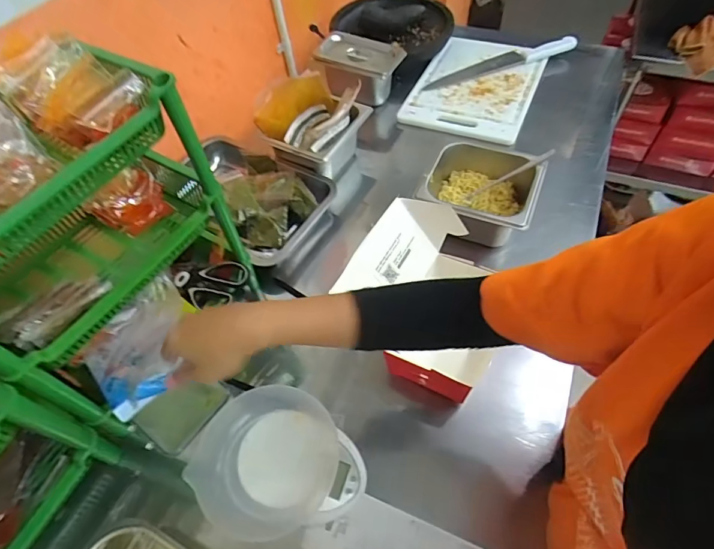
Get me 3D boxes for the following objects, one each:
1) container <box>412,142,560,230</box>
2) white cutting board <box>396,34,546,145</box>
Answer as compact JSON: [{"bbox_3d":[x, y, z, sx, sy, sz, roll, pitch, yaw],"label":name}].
[{"bbox_3d":[0.202,-0.139,0.722,0.176,0.079,0.169,17,58,15],"label":"container"},{"bbox_3d":[0.270,-0.432,0.964,0.238,0.018,0.347,19,59,17],"label":"white cutting board"}]

